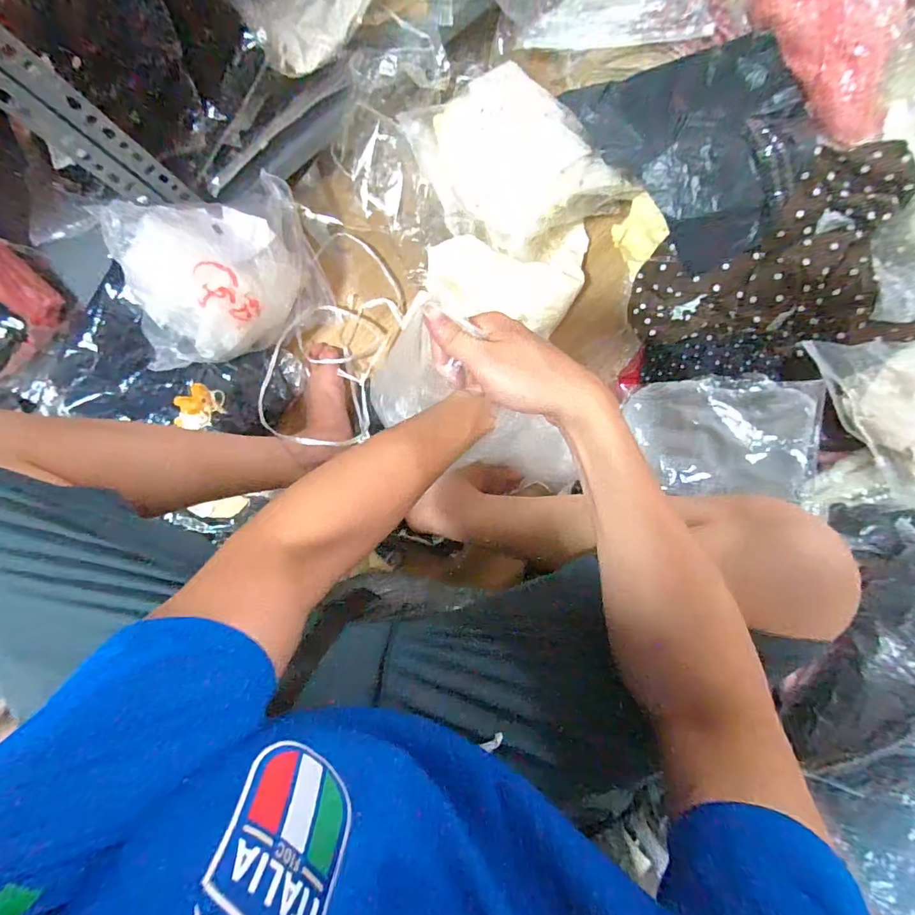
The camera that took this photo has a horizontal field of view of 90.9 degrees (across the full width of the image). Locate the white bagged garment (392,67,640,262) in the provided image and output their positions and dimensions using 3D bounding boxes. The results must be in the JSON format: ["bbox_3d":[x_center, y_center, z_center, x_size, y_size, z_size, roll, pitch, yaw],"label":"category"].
[{"bbox_3d":[0.079,-0.411,0.636,0.218,0.062,0.247,-33,87,4],"label":"white bagged garment"}]

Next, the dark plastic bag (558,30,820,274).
[{"bbox_3d":[0.313,-0.404,0.567,0.221,0.081,0.295,-30,87,4],"label":"dark plastic bag"}]

